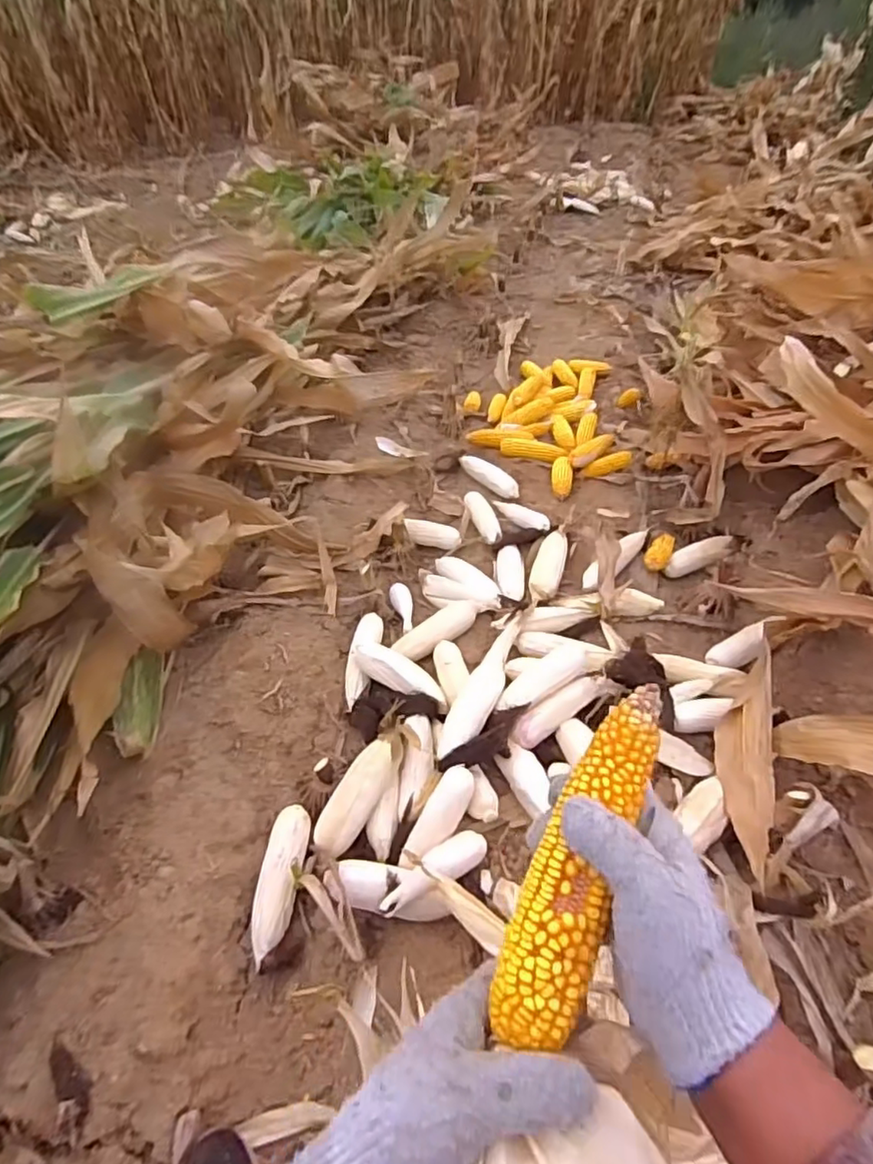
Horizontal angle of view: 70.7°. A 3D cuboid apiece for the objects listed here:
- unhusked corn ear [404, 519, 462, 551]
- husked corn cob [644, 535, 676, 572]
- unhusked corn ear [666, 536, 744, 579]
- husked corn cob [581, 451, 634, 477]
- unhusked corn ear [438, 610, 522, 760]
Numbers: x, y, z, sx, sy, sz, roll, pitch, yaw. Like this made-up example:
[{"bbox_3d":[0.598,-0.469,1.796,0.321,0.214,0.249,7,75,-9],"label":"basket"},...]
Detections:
[{"bbox_3d":[-0.012,-0.110,1.428,0.138,0.052,0.047,14,41,-15],"label":"unhusked corn ear"},{"bbox_3d":[0.479,-0.061,1.323,0.050,0.039,0.097,13,56,22],"label":"husked corn cob"},{"bbox_3d":[0.586,-0.057,1.360,0.184,0.040,0.067,-25,44,4],"label":"unhusked corn ear"},{"bbox_3d":[0.440,-0.299,1.606,0.127,0.037,0.040,-16,34,34],"label":"husked corn cob"},{"bbox_3d":[0.087,0.176,1.060,0.064,0.053,0.339,16,47,21],"label":"unhusked corn ear"}]

